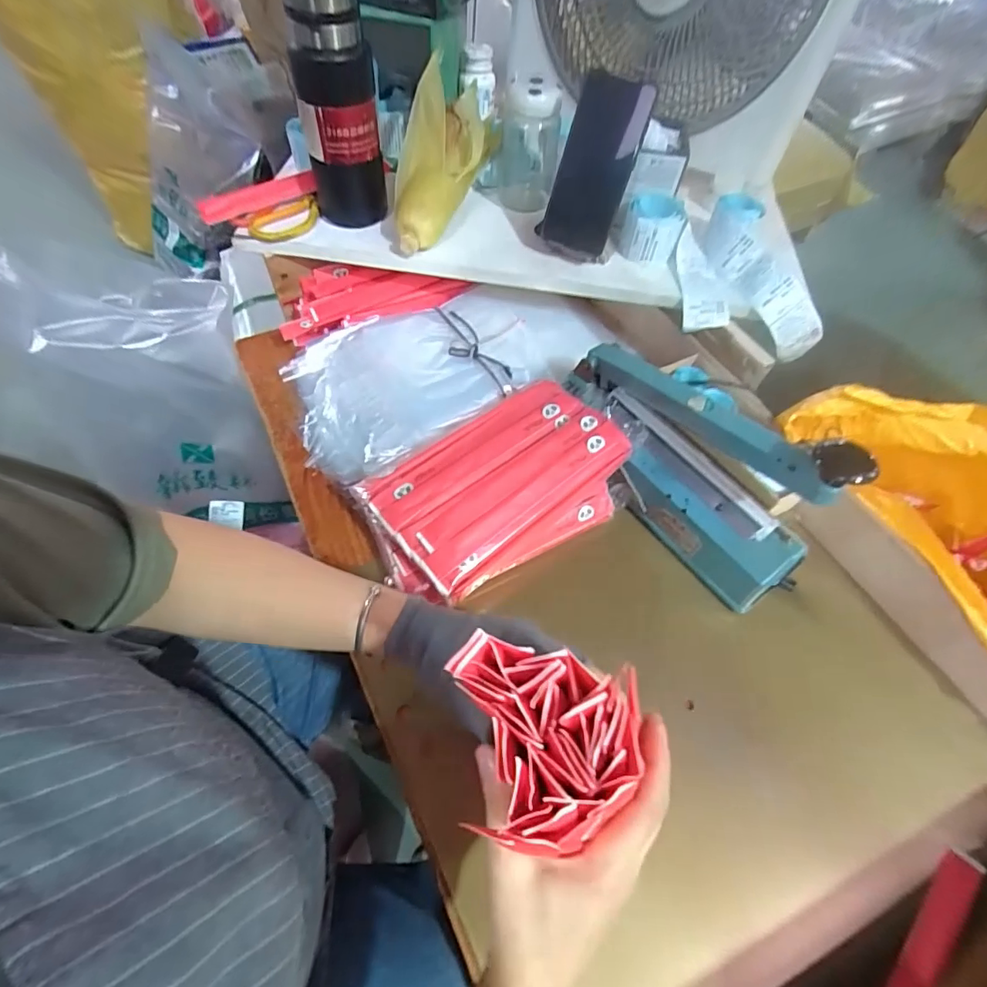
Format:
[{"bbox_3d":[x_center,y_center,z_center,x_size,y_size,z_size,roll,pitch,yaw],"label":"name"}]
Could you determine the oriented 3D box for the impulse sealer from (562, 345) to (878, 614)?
[{"bbox_3d":[0.195,-0.047,0.498,0.090,0.169,0.297,-32,66,-21],"label":"impulse sealer"}]

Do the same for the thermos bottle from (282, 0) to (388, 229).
[{"bbox_3d":[-0.169,-0.407,0.554,0.083,0.229,0.071,-10,60,-10],"label":"thermos bottle"}]

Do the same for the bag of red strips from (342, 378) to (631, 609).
[{"bbox_3d":[0.002,-0.008,0.509,0.248,0.070,0.155,-28,65,-20],"label":"bag of red strips"}]

